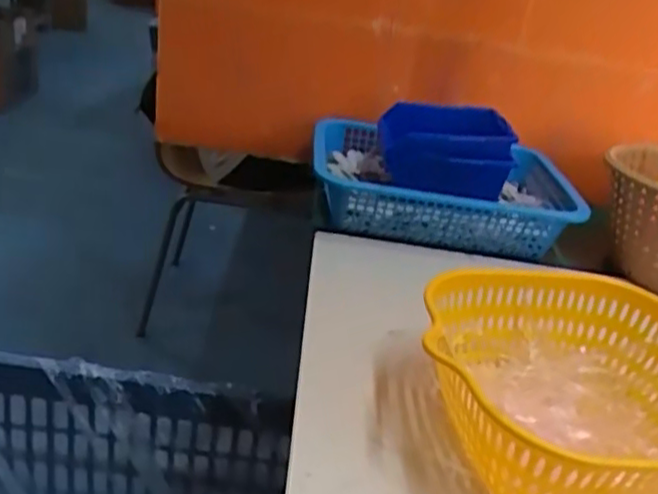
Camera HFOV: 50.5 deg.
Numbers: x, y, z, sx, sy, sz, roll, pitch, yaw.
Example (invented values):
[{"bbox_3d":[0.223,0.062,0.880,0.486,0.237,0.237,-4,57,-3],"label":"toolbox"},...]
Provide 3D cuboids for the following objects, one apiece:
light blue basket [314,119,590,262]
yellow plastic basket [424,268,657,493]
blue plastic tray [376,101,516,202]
[{"bbox_3d":[0.125,-0.066,0.779,0.296,0.072,0.199,10,26,0],"label":"light blue basket"},{"bbox_3d":[0.161,0.097,0.458,0.199,0.080,0.198,8,26,-4],"label":"yellow plastic basket"},{"bbox_3d":[0.120,-0.111,0.749,0.128,0.068,0.125,6,27,-8],"label":"blue plastic tray"}]

